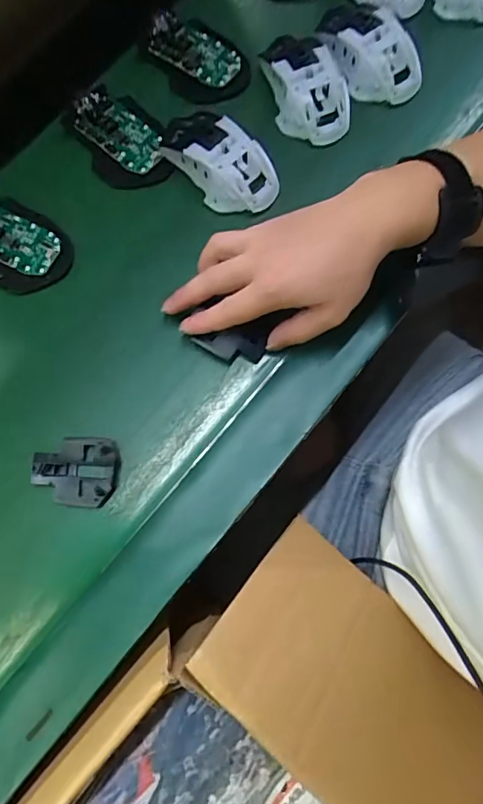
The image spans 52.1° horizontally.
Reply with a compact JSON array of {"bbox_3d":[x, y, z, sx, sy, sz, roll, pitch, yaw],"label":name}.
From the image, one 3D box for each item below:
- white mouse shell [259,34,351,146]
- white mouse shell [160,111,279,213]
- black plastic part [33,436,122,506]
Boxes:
[{"bbox_3d":[0.060,-0.291,0.450,0.066,0.030,0.112,-15,80,-3],"label":"white mouse shell"},{"bbox_3d":[-0.018,-0.214,0.433,0.109,0.036,0.061,42,83,11],"label":"white mouse shell"},{"bbox_3d":[-0.131,0.055,0.393,0.066,0.008,0.053,0,80,0],"label":"black plastic part"}]

